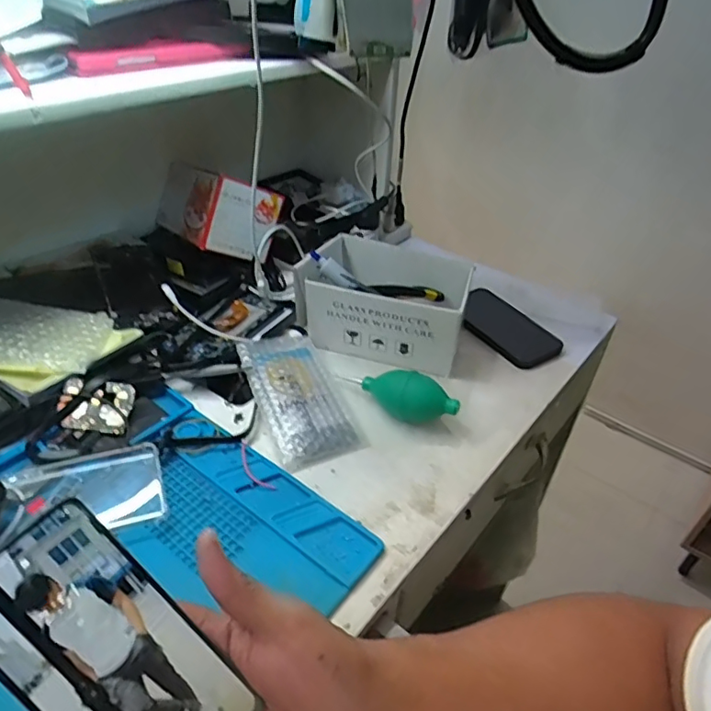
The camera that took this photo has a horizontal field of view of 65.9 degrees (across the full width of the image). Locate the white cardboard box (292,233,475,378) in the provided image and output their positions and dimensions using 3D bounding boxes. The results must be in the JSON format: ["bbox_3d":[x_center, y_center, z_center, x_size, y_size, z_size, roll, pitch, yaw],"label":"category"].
[{"bbox_3d":[0.032,-0.065,0.657,0.196,0.088,0.118,14,39,13],"label":"white cardboard box"}]

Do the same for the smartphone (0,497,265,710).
[{"bbox_3d":[-0.122,0.155,0.280,0.156,0.004,0.072,49,51,-4],"label":"smartphone"}]

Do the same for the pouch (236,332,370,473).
[{"bbox_3d":[-0.063,0.035,0.583,0.087,0.021,0.189,-14,41,-22],"label":"pouch"}]

